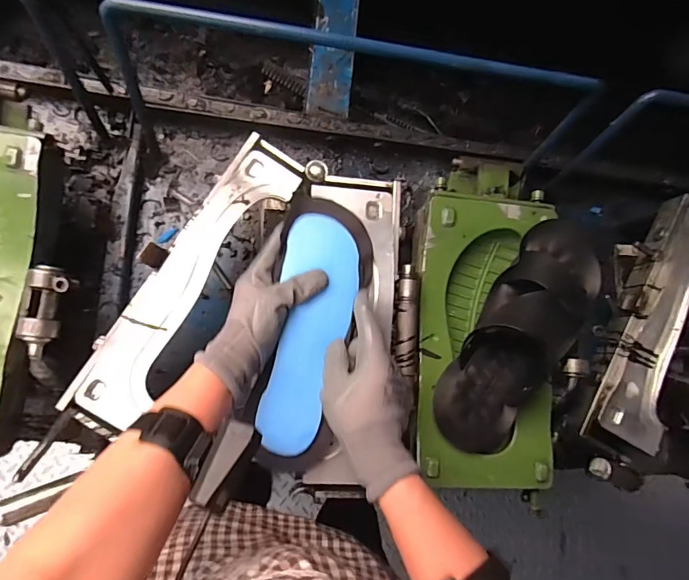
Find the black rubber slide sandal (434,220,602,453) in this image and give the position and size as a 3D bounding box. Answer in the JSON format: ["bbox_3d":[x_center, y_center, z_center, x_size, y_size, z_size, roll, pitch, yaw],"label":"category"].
[{"bbox_3d":[0.217,0.052,0.511,0.117,0.057,0.297,35,81,-2],"label":"black rubber slide sandal"}]

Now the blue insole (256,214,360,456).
[{"bbox_3d":[-0.039,0.046,0.473,0.082,0.012,0.252,12,83,-6],"label":"blue insole"}]

